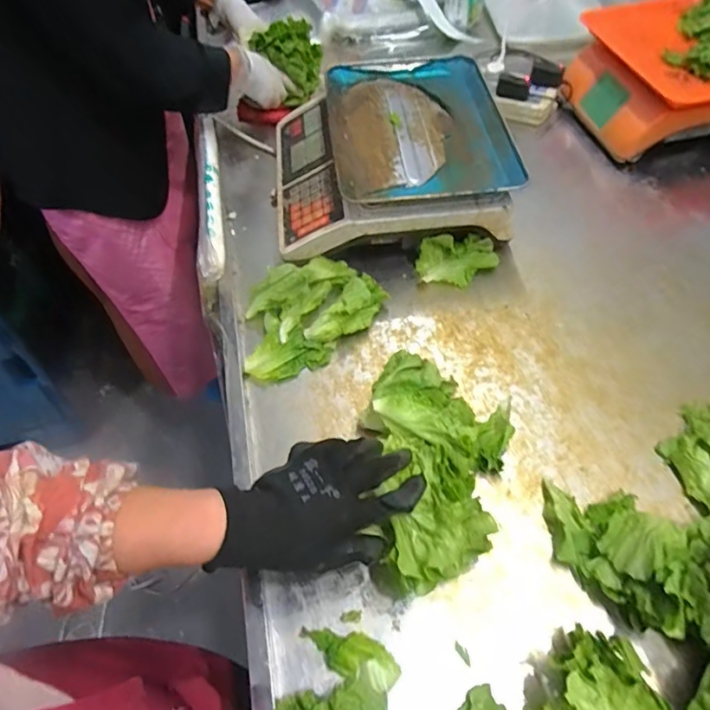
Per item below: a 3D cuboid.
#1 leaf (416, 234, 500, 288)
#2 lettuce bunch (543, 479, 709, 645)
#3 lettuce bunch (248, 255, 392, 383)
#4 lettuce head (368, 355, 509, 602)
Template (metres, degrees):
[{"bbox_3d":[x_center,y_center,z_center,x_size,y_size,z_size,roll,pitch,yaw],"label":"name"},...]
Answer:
[{"bbox_3d":[0.141,-0.128,0.663,0.108,0.042,0.061,-7,56,-2],"label":"leaf"},{"bbox_3d":[0.247,0.167,0.437,0.107,0.074,0.161,-29,59,-15],"label":"lettuce bunch"},{"bbox_3d":[-0.071,-0.055,0.621,0.193,0.045,0.145,-40,63,-21],"label":"lettuce bunch"},{"bbox_3d":[0.085,0.099,0.479,0.139,0.077,0.243,5,56,7],"label":"lettuce head"}]

